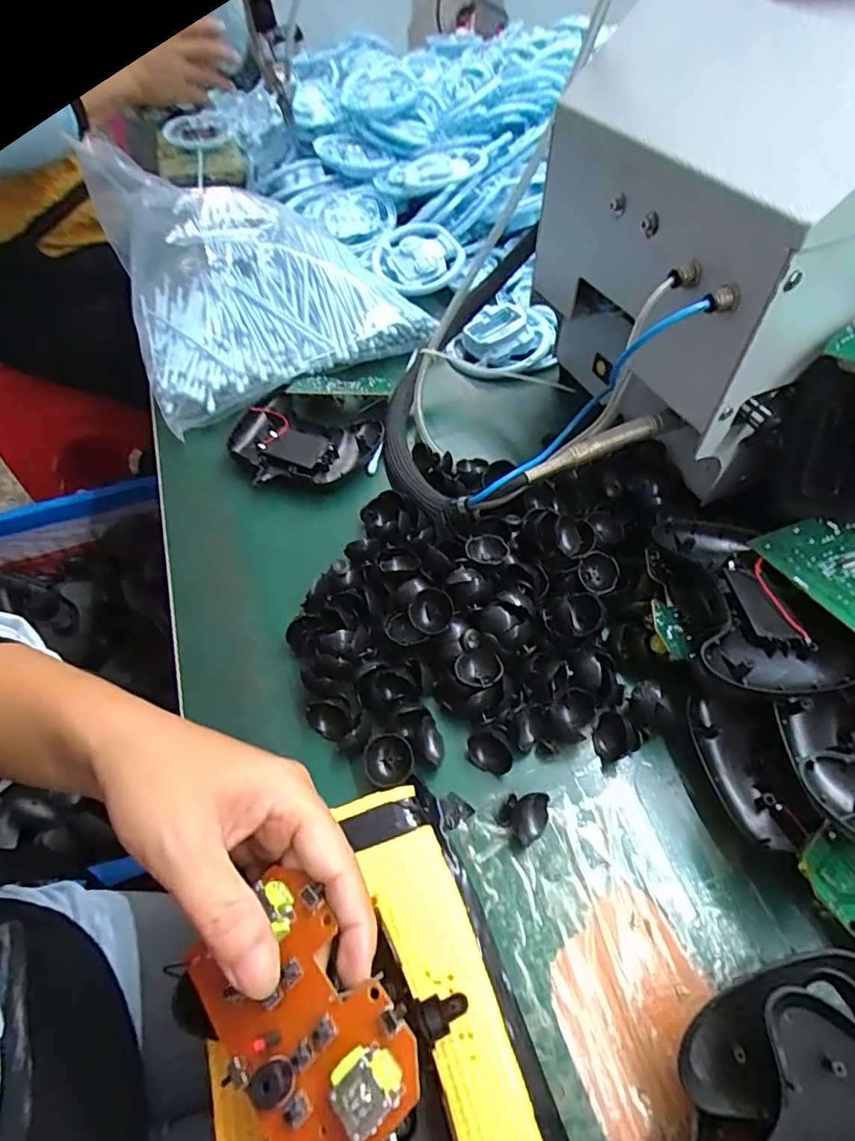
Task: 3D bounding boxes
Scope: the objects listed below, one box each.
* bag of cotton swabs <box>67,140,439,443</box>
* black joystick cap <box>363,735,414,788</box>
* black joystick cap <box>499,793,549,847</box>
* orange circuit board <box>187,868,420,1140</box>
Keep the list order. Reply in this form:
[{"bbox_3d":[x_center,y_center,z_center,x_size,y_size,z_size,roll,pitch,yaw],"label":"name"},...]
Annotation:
[{"bbox_3d":[-0.182,-0.314,0.545,0.268,0.108,0.318,-26,58,-16],"label":"bag of cotton swabs"},{"bbox_3d":[-0.021,0.107,0.304,0.027,0.022,0.024,-12,55,-6],"label":"black joystick cap"},{"bbox_3d":[0.051,0.128,0.288,0.022,0.019,0.024,-1,54,1],"label":"black joystick cap"},{"bbox_3d":[-0.044,0.158,0.193,0.053,0.024,0.086,-38,61,-22],"label":"orange circuit board"}]

